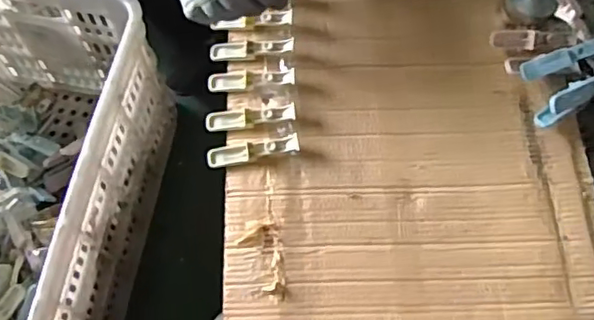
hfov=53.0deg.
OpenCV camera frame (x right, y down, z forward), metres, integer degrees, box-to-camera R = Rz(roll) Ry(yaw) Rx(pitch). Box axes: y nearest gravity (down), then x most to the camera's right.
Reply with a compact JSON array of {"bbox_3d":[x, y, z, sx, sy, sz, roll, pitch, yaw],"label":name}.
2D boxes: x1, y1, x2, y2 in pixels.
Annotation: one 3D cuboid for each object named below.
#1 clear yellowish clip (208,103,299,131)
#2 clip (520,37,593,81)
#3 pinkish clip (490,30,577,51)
[{"bbox_3d":[-0.053,-0.051,0.683,0.102,0.022,0.024,-3,68,-1],"label":"clear yellowish clip"},{"bbox_3d":[0.304,-0.114,0.681,0.098,0.025,0.021,-20,69,7],"label":"clip"},{"bbox_3d":[0.280,-0.142,0.706,0.097,0.020,0.021,2,68,1],"label":"pinkish clip"}]

